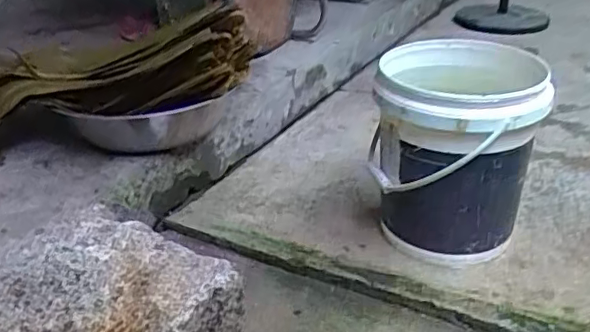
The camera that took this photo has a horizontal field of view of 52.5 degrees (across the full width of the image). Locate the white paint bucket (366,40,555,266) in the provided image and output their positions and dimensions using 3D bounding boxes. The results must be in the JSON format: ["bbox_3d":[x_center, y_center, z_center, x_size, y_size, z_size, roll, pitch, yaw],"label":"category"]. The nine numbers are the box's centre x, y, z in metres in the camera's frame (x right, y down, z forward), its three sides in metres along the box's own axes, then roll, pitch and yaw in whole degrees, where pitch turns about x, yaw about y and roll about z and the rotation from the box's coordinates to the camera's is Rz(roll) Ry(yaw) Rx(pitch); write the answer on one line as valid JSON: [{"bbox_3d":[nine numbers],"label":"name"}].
[{"bbox_3d":[0.302,-0.031,1.130,0.270,0.345,0.339,8,32,19],"label":"white paint bucket"}]

